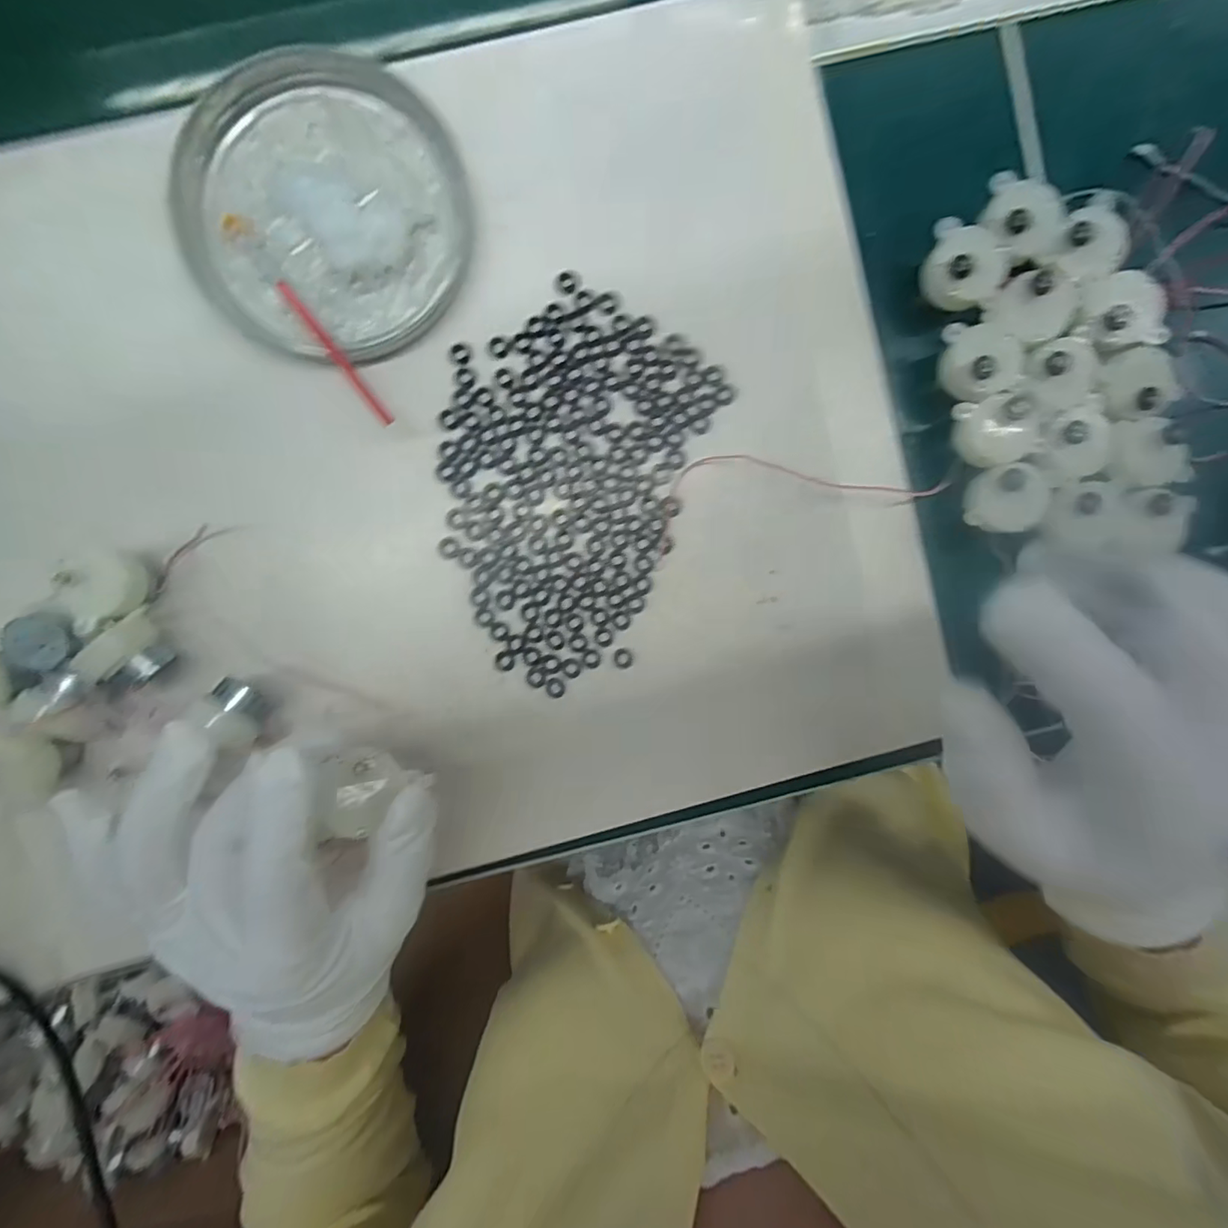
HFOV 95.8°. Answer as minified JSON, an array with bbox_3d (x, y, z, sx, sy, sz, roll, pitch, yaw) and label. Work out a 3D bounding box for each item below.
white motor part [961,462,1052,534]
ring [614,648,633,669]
[{"bbox_3d":[0.186,-0.055,0.269,0.037,0.022,0.031,-1,94,-3],"label":"white motor part"},{"bbox_3d":[0.005,0.023,0.280,0.010,0.004,0.010,0,94,-3],"label":"ring"}]

